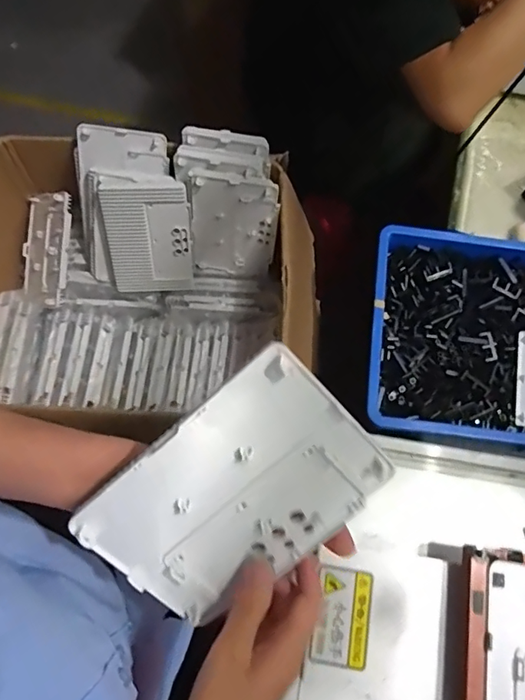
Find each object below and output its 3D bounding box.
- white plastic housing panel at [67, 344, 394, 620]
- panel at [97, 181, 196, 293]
[{"bbox_3d":[-0.018,0.099,0.331,0.184,0.006,0.132,-39,109,6],"label":"white plastic housing panel"},{"bbox_3d":[-0.182,-0.176,0.797,0.136,0.184,0.022,-3,36,-5],"label":"panel"}]

